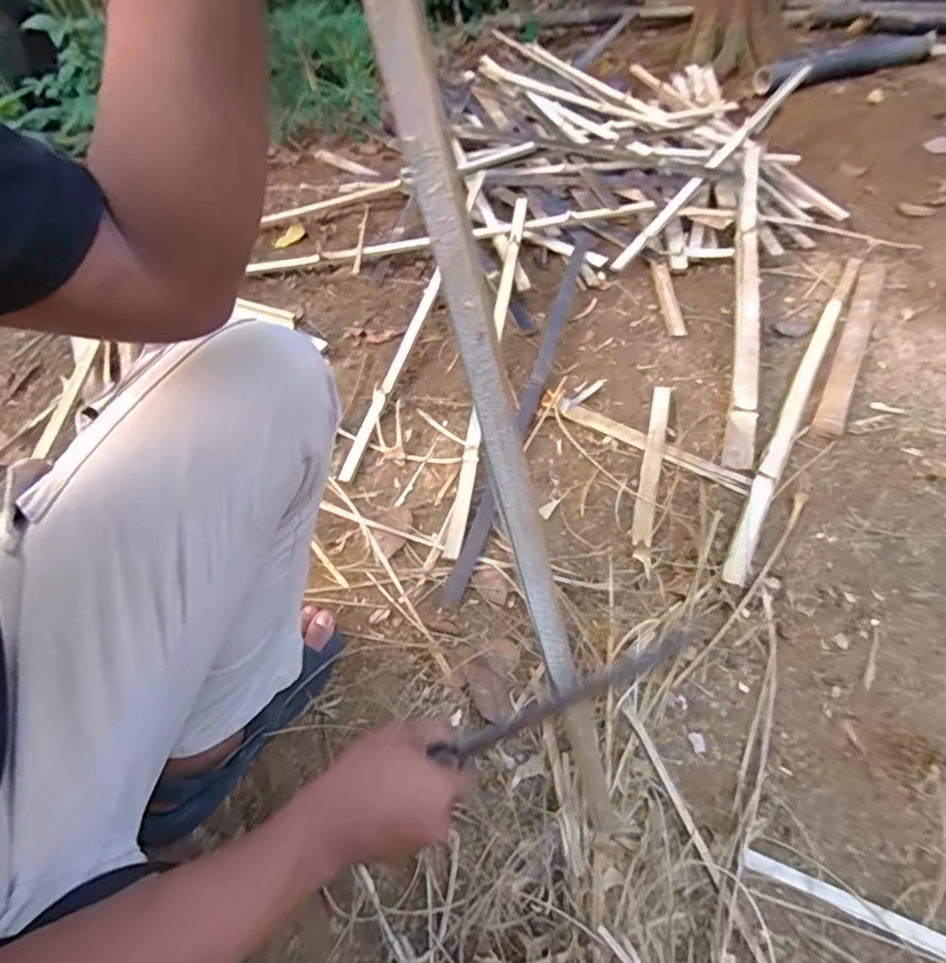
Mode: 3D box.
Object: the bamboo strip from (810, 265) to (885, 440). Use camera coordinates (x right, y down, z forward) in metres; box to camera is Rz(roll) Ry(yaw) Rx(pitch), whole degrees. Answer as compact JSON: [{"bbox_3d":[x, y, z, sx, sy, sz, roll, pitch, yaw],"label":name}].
[{"bbox_3d":[0.687,-0.259,1.042,0.046,0.014,0.542,24,57,19],"label":"bamboo strip"}]

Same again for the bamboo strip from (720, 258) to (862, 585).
[{"bbox_3d":[0.551,-0.164,0.965,0.031,0.011,0.843,25,58,20],"label":"bamboo strip"}]

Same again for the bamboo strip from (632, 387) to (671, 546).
[{"bbox_3d":[0.271,-0.034,0.877,0.030,0.010,0.305,13,54,12],"label":"bamboo strip"}]

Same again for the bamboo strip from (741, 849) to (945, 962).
[{"bbox_3d":[0.413,0.414,0.523,0.319,0.026,0.019,18,56,16],"label":"bamboo strip"}]

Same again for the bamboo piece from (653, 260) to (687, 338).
[{"bbox_3d":[0.388,-0.365,1.151,0.030,0.014,0.241,2,53,4],"label":"bamboo piece"}]

